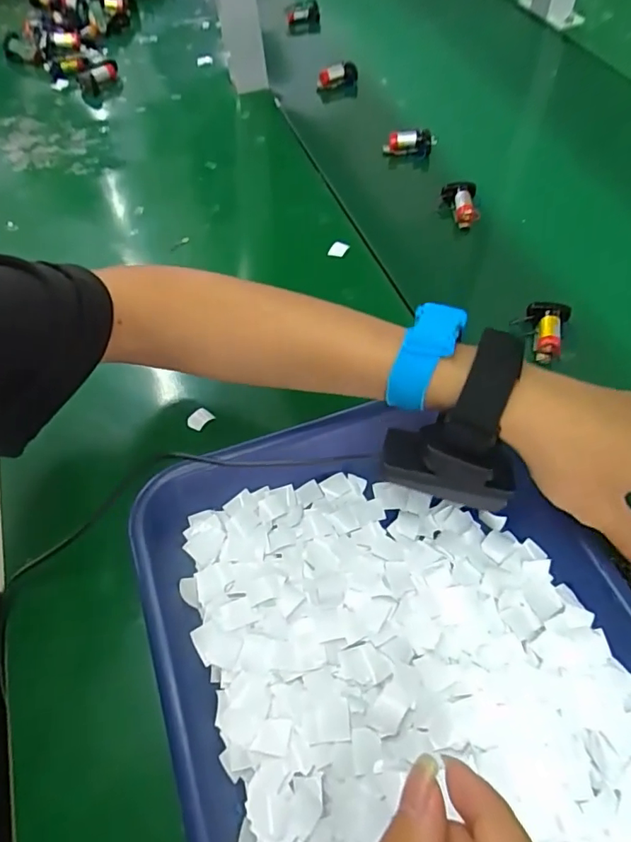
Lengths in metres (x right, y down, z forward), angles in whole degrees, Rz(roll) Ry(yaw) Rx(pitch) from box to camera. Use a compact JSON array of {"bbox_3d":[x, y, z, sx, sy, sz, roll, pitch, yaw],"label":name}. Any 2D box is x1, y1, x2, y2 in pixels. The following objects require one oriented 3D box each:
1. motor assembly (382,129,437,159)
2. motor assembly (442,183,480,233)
[{"bbox_3d":[0.103,-0.305,0.576,0.055,0.024,0.016,3,65,5],"label":"motor assembly"},{"bbox_3d":[0.147,-0.213,0.517,0.030,0.021,0.054,-12,64,-2],"label":"motor assembly"}]

